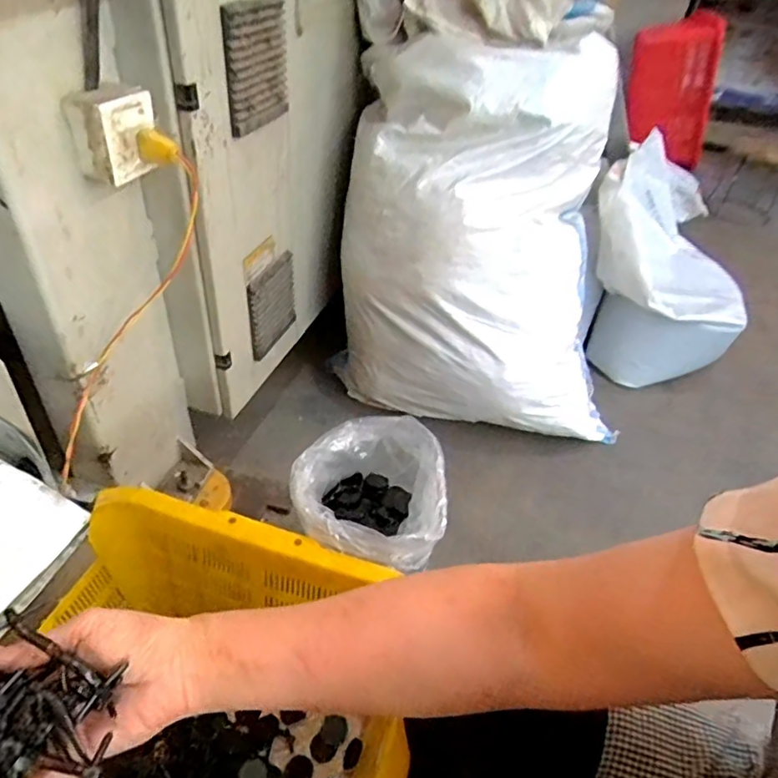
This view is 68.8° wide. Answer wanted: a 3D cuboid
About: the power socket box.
[{"bbox_3d":[-0.305,-0.287,0.637,0.062,0.085,0.088,11,41,5],"label":"power socket box"}]

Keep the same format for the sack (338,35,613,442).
[{"bbox_3d":[0.167,-0.276,1.129,0.512,0.688,0.320,3,19,-5],"label":"sack"}]

